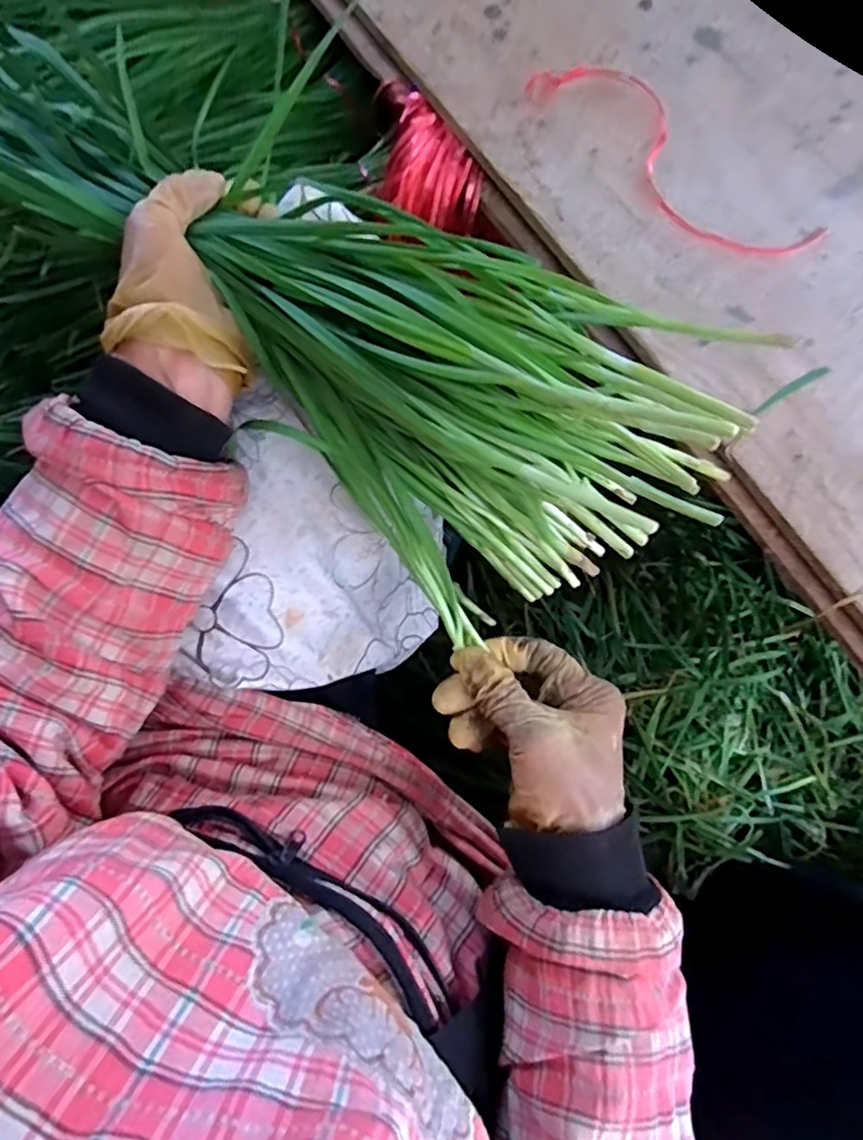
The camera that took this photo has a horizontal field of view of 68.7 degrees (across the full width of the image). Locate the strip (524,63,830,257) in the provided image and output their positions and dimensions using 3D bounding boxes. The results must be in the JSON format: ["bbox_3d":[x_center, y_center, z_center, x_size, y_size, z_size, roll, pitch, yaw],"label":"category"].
[{"bbox_3d":[0.173,-0.294,0.448,0.072,0.012,0.226,-43,81,-8],"label":"strip"}]

